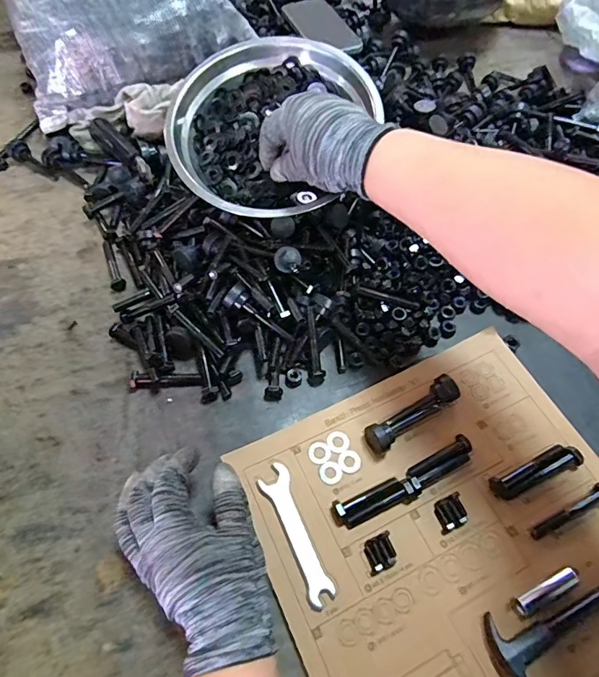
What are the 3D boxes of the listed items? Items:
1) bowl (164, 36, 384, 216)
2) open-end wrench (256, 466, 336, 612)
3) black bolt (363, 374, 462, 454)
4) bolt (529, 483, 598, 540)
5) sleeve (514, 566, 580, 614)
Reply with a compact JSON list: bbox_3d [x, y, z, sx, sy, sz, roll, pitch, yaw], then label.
[{"bbox_3d":[-0.025,-0.215,0.453,0.202,0.065,0.202,-2,76,9],"label":"bowl"},{"bbox_3d":[-0.004,0.159,0.373,0.026,0.004,0.111,-21,63,-12],"label":"open-end wrench"},{"bbox_3d":[0.103,0.068,0.412,0.095,0.025,0.025,-31,66,-17],"label":"black bolt"},{"bbox_3d":[0.225,0.143,0.377,0.077,0.012,0.016,-20,63,-11],"label":"bolt"},{"bbox_3d":[0.190,0.193,0.346,0.052,0.011,0.013,-24,64,-13],"label":"sleeve"}]

